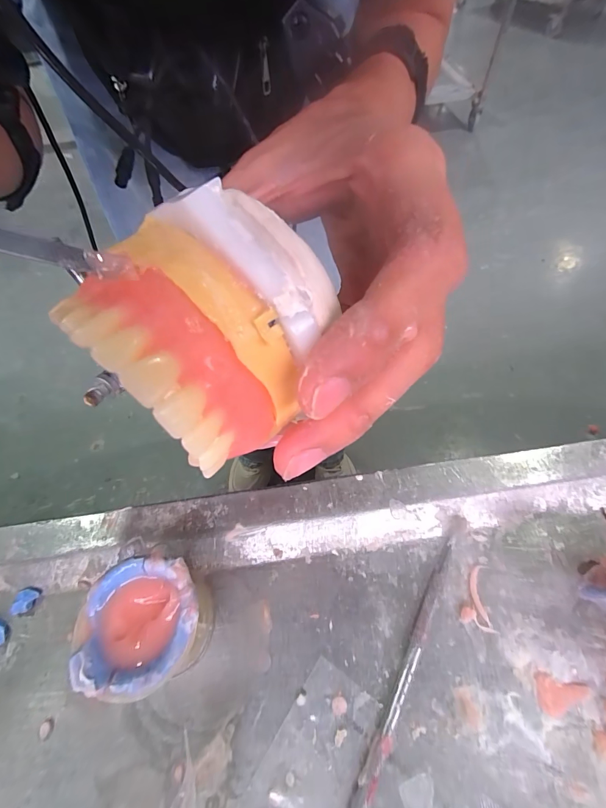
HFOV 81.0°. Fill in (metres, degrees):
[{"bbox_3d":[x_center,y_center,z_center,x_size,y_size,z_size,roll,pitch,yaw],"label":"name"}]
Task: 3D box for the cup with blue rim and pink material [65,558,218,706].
[{"bbox_3d":[-0.059,0.088,0.146,0.049,0.035,0.044,-25,62,-10],"label":"cup with blue rim and pink material"}]

